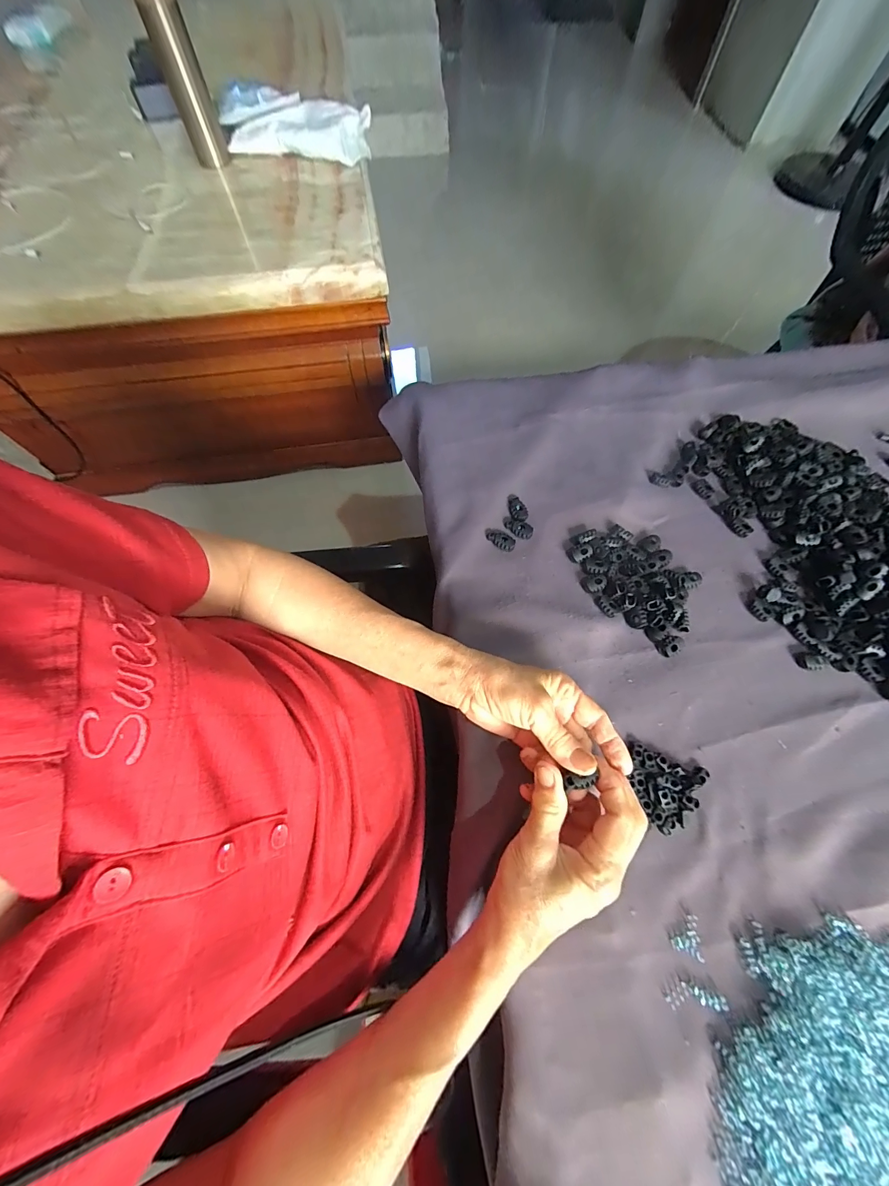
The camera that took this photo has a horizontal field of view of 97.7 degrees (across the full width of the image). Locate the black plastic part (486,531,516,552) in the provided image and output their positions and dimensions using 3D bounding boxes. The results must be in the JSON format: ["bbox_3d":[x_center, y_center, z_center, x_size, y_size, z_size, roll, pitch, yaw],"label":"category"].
[{"bbox_3d":[0.057,-0.054,0.394,0.031,0.004,0.016,29,68,10],"label":"black plastic part"}]

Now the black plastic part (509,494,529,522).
[{"bbox_3d":[0.078,-0.090,0.408,0.018,0.005,0.034,-6,66,-5],"label":"black plastic part"}]

